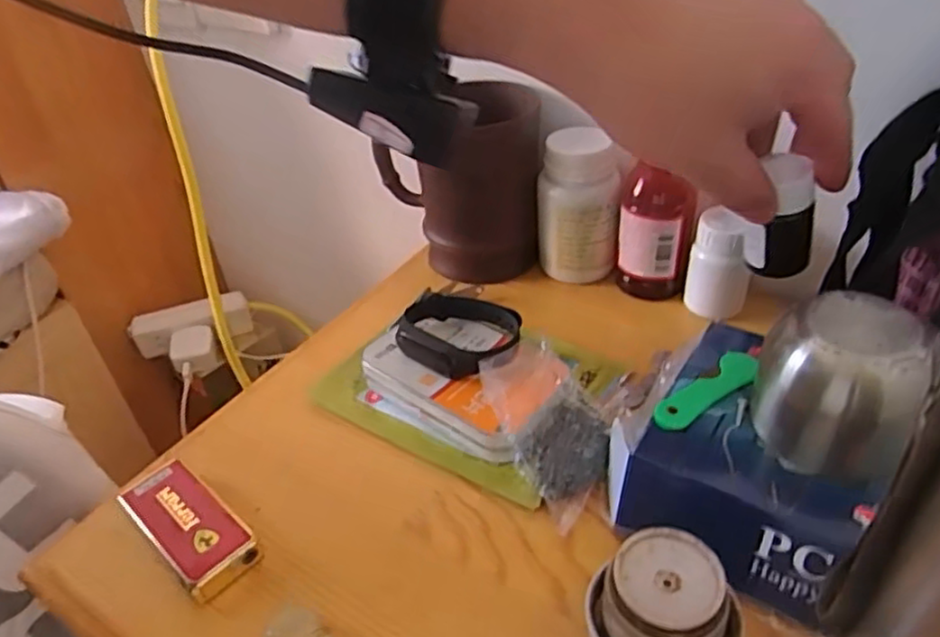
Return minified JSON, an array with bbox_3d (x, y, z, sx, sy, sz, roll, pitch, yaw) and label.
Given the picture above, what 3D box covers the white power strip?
[{"bbox_3d":[-0.299,0.009,0.735,0.120,0.045,0.031,-10,40,-3],"label":"white power strip"}]

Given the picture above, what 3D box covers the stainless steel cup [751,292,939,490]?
[{"bbox_3d":[0.139,0.025,0.262,0.052,0.057,0.054,15,42,24],"label":"stainless steel cup"}]

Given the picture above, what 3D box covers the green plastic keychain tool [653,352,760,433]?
[{"bbox_3d":[0.104,0.032,0.303,0.060,0.007,0.016,-28,43,-25],"label":"green plastic keychain tool"}]

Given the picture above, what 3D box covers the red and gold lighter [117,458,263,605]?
[{"bbox_3d":[-0.129,0.097,0.316,0.077,0.017,0.032,28,49,36],"label":"red and gold lighter"}]

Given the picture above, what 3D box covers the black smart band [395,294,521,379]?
[{"bbox_3d":[-0.008,0.008,0.372,0.072,0.018,0.048,18,44,27],"label":"black smart band"}]

